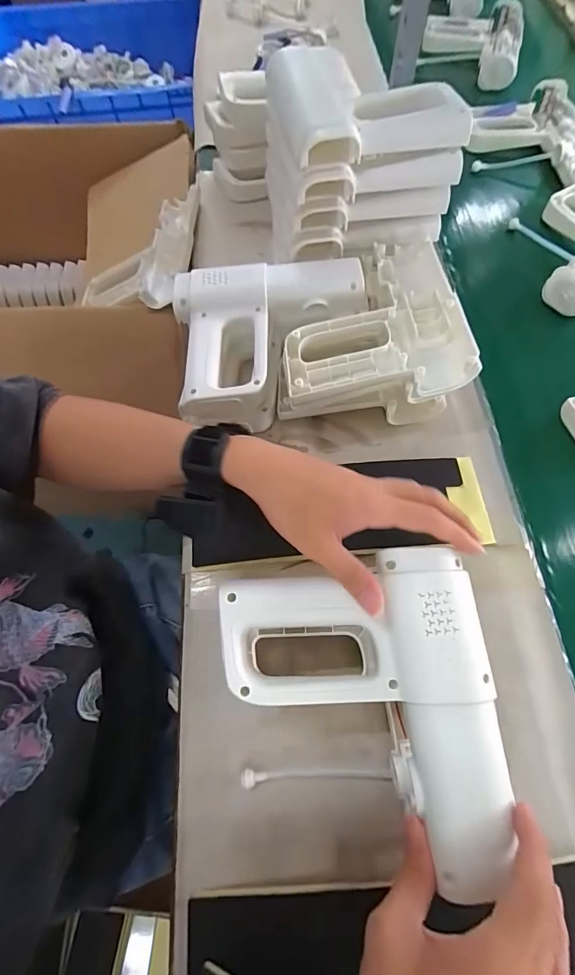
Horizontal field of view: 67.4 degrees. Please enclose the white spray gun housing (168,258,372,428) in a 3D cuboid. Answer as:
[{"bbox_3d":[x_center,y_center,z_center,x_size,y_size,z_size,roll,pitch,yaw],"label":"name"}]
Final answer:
[{"bbox_3d":[-0.014,-0.160,0.480,0.204,0.085,0.168,-7,66,-2],"label":"white spray gun housing"}]

